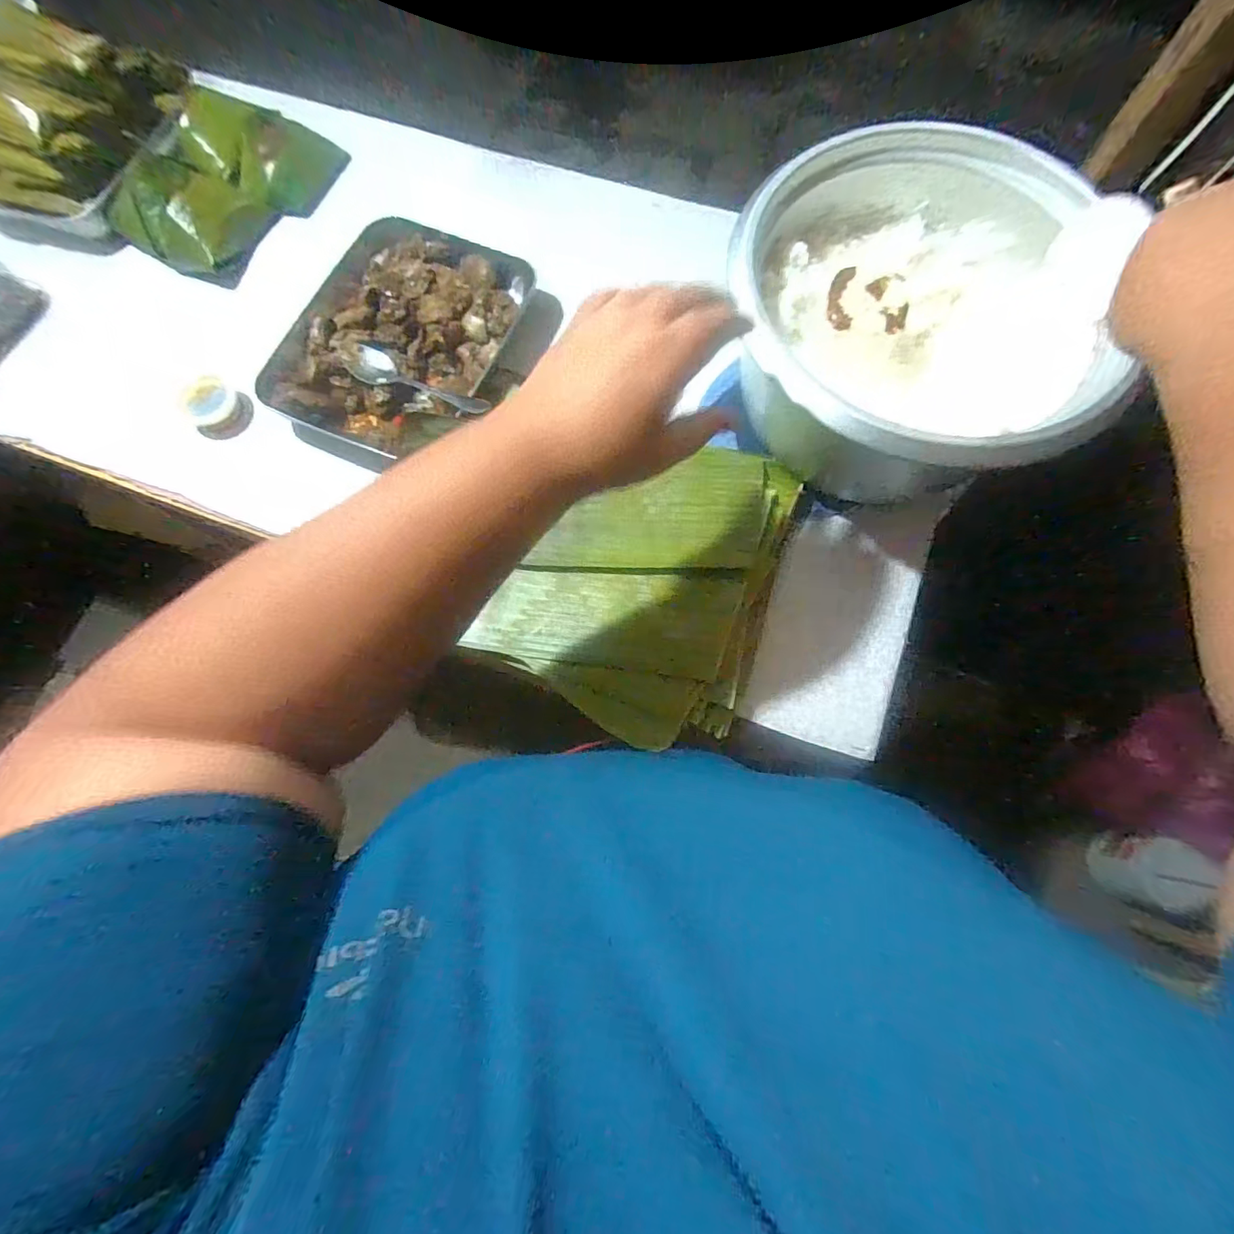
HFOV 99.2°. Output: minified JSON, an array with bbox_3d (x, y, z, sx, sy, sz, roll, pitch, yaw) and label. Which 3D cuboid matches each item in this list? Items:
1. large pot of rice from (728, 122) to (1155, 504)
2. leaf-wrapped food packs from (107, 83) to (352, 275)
[{"bbox_3d":[0.226,-0.249,0.442,0.260,0.146,0.247,0,74,0],"label":"large pot of rice"},{"bbox_3d":[-0.433,-0.474,0.571,0.172,0.053,0.206,20,75,6],"label":"leaf-wrapped food packs"}]

